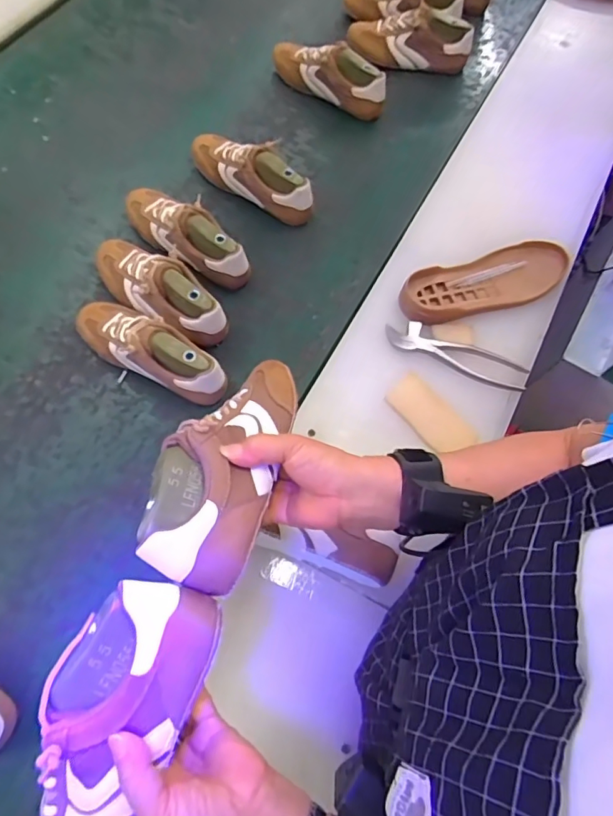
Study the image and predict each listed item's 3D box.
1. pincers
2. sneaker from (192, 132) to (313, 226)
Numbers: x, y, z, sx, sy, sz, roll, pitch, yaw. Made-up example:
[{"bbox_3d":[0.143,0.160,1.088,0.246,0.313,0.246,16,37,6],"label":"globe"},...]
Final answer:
[{"bbox_3d":[0.198,-0.072,0.673,0.191,0.016,0.047,25,67,3],"label":"pincers"},{"bbox_3d":[-0.089,-0.389,0.817,0.241,0.077,0.073,33,68,12],"label":"sneaker"}]

